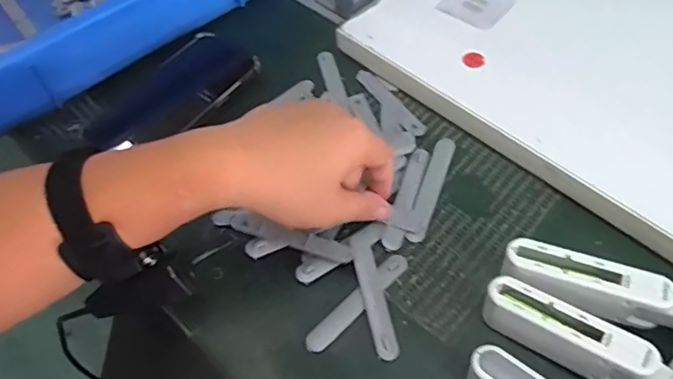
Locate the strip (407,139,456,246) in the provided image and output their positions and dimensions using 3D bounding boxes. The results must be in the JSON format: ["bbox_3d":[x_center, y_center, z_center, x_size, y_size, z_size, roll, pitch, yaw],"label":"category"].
[{"bbox_3d":[0.076,0.000,0.460,0.015,0.004,0.097,21,64,6],"label":"strip"}]

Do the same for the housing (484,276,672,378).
[{"bbox_3d":[0.172,0.108,0.355,0.167,0.054,0.058,30,64,22],"label":"housing"}]

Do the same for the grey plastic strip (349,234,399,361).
[{"bbox_3d":[0.026,0.075,0.413,0.016,0.006,0.096,-12,57,-3],"label":"grey plastic strip"}]

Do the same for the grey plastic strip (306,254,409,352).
[{"bbox_3d":[0.016,0.081,0.413,0.096,0.004,0.016,-40,62,-19],"label":"grey plastic strip"}]

